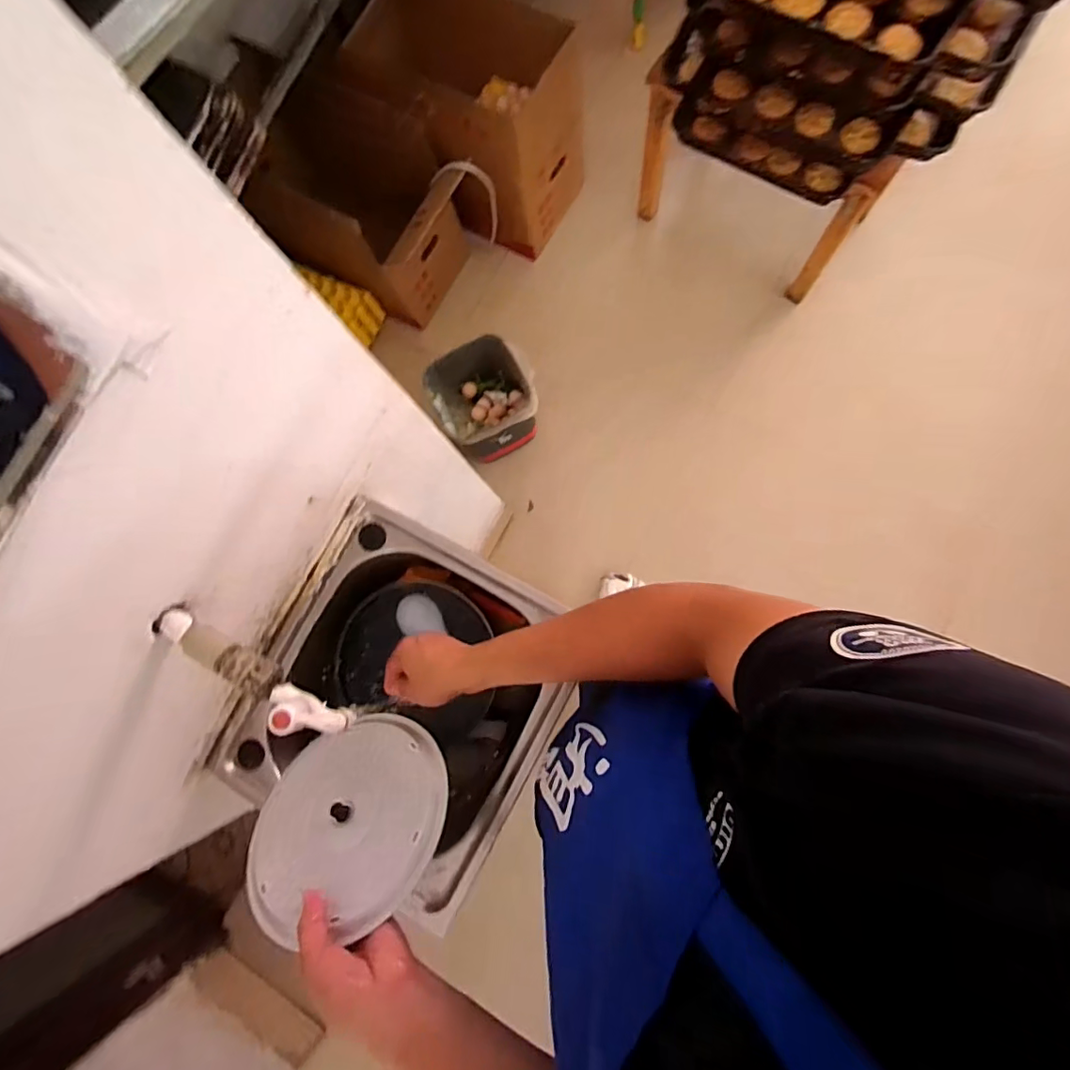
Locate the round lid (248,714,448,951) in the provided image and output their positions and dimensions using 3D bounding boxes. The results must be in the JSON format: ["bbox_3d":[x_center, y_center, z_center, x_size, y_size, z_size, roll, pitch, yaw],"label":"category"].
[{"bbox_3d":[-0.191,0.288,0.538,0.205,0.014,0.190,-17,47,2],"label":"round lid"}]

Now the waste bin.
[{"bbox_3d":[-0.125,-0.358,1.406,0.261,0.279,0.235,-30,81,3],"label":"waste bin"}]

